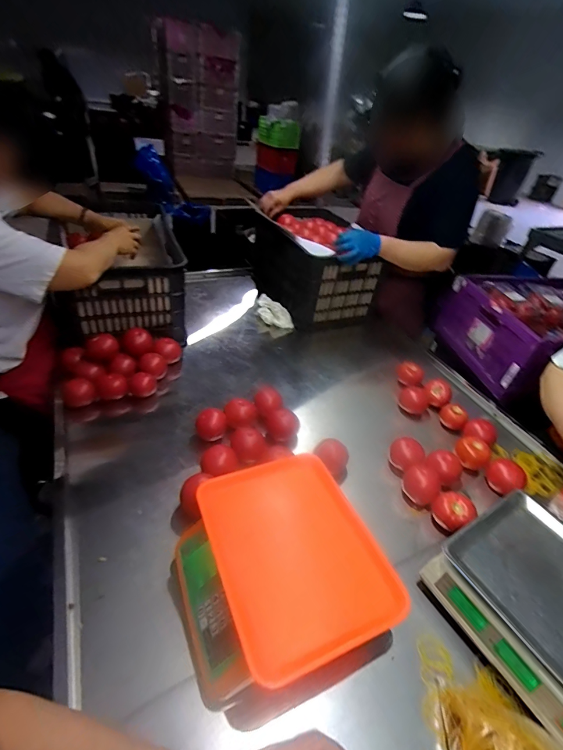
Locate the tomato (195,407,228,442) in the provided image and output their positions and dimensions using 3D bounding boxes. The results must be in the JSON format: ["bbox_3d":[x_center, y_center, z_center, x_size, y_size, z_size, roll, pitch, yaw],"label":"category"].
[{"bbox_3d":[-0.160,0.115,0.854,0.067,0.071,0.054,4,37,-5],"label":"tomato"}]

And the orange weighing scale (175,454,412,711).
[{"bbox_3d":[-0.008,0.289,0.579,0.283,0.113,0.301,-11,41,-23],"label":"orange weighing scale"}]

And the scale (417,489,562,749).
[{"bbox_3d":[0.431,0.378,0.568,0.263,0.086,0.345,-16,43,-28],"label":"scale"}]

